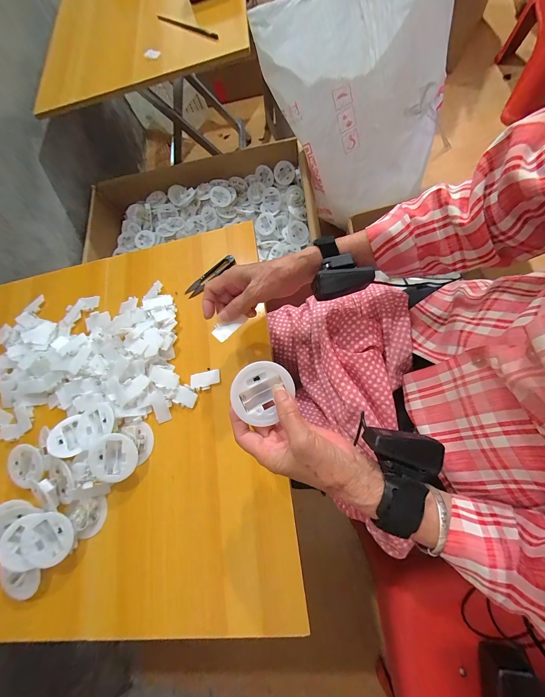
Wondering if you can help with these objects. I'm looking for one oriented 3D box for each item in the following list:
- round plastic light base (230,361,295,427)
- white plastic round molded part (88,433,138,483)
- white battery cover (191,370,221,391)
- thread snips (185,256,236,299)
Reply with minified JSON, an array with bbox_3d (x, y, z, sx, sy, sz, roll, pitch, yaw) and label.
[{"bbox_3d":[-0.016,0.045,0.287,0.056,0.020,0.066,25,85,-12],"label":"round plastic light base"},{"bbox_3d":[-0.230,0.157,0.385,0.063,0.015,0.066,-2,87,-7],"label":"white plastic round molded part"},{"bbox_3d":[-0.105,0.049,0.413,0.047,0.005,0.028,-8,67,0],"label":"white battery cover"},{"bbox_3d":[-0.109,-0.125,0.465,0.103,0.010,0.021,-39,70,3],"label":"thread snips"}]

